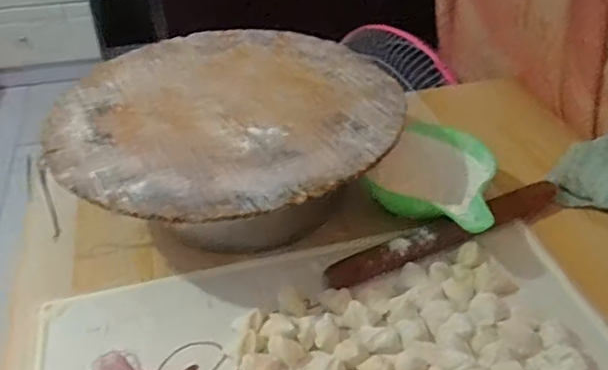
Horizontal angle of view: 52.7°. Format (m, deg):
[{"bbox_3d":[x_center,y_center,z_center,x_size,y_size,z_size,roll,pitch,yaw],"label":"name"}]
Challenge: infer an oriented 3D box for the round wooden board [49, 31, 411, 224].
[{"bbox_3d":[-0.079,-0.085,0.645,0.349,0.018,0.356,0,39,0],"label":"round wooden board"}]

